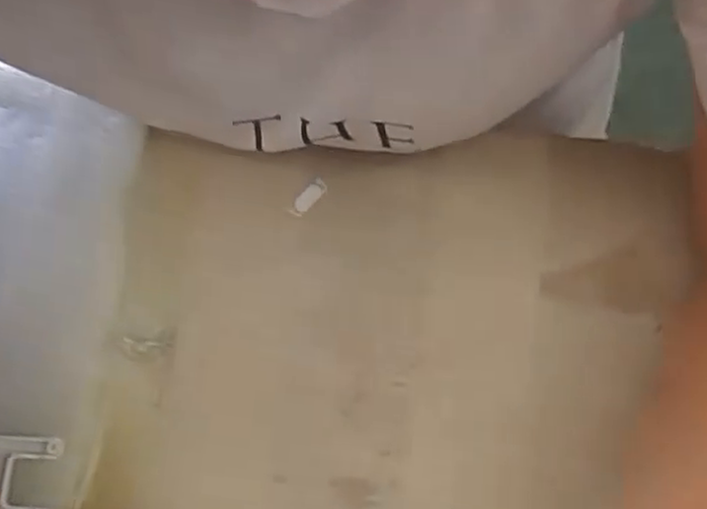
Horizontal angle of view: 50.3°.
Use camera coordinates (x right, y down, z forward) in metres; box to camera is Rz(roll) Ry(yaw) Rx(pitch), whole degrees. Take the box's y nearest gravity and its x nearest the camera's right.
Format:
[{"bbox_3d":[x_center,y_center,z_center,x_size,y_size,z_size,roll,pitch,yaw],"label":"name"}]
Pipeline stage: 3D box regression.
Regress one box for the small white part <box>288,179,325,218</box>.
[{"bbox_3d":[-0.023,-0.029,0.382,0.009,0.004,0.023,43,80,11],"label":"small white part"}]

